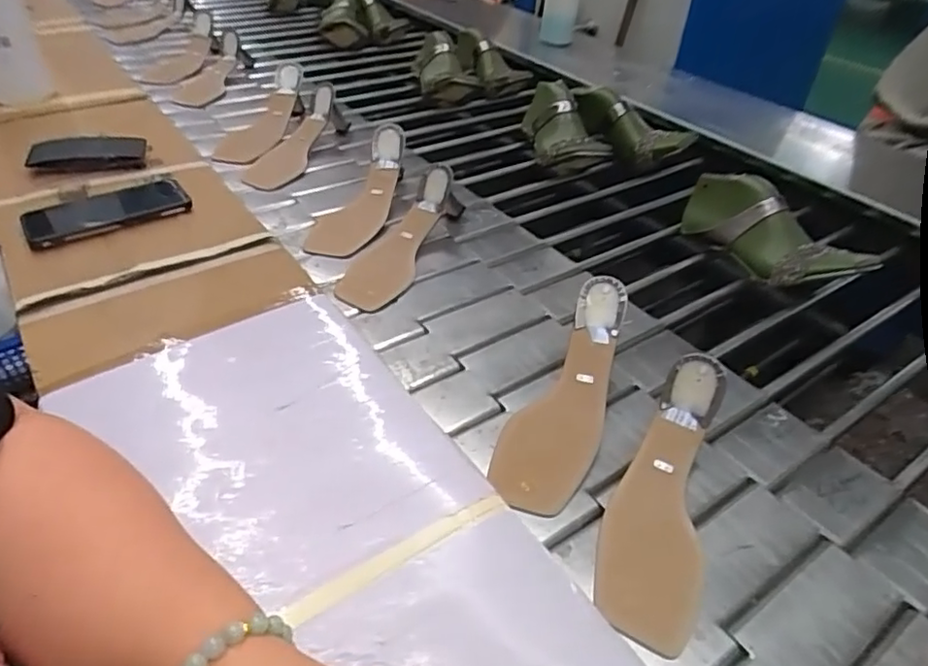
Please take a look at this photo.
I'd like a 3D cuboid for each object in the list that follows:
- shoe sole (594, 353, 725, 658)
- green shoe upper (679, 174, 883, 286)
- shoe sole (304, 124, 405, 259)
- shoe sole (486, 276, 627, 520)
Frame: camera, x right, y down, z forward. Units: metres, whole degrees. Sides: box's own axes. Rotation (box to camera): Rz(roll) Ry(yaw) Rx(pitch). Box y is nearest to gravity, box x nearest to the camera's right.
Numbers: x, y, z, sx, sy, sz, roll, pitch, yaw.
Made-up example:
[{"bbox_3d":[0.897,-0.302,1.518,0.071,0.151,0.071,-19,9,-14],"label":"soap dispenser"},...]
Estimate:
[{"bbox_3d":[0.155,0.121,0.464,0.070,0.038,0.222,17,61,13],"label":"shoe sole"},{"bbox_3d":[0.371,-0.120,0.741,0.067,0.094,0.223,-22,45,-27],"label":"green shoe upper"},{"bbox_3d":[-0.136,-0.183,0.802,0.079,0.034,0.231,17,66,12],"label":"shoe sole"},{"bbox_3d":[0.093,0.050,0.532,0.074,0.025,0.230,20,63,15],"label":"shoe sole"}]

